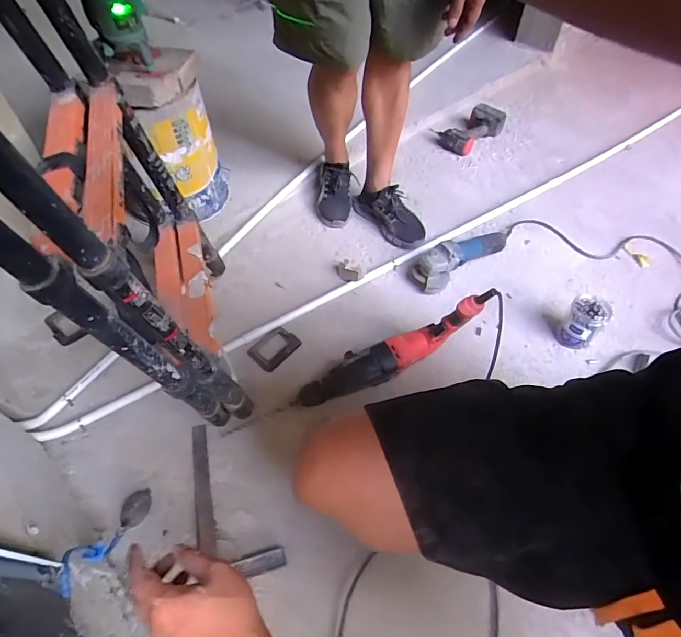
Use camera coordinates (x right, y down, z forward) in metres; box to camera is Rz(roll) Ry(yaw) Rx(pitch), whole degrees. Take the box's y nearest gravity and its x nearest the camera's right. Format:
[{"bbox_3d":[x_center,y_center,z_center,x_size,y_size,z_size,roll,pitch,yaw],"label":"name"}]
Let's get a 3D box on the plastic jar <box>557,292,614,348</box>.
[{"bbox_3d":[0.561,0.008,0.967,0.080,0.112,0.078,33,59,24],"label":"plastic jar"}]

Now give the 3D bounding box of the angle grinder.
[{"bbox_3d":[0.326,-0.184,1.122,0.299,0.092,0.097,-28,57,-21],"label":"angle grinder"}]

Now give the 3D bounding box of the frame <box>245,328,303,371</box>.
[{"bbox_3d":[-0.157,0.068,0.986,0.089,0.010,0.105,34,59,24],"label":"frame"}]

